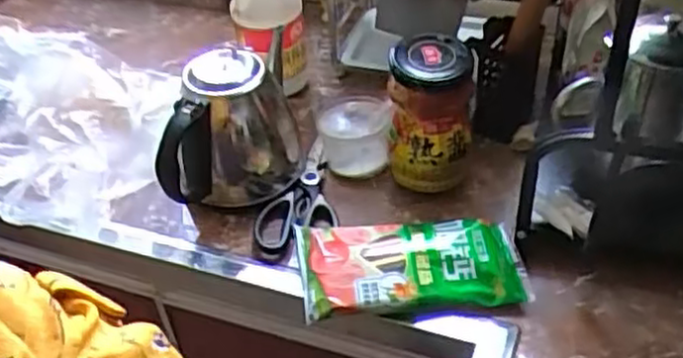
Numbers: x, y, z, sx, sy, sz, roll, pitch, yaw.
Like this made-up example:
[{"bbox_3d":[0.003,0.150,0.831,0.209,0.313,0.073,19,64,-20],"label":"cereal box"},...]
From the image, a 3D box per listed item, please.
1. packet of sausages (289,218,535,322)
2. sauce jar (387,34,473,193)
[{"bbox_3d":[0.066,0.080,0.699,0.208,0.026,0.104,-7,42,-2],"label":"packet of sausages"},{"bbox_3d":[0.092,-0.070,0.754,0.082,0.138,0.082,1,42,6],"label":"sauce jar"}]

